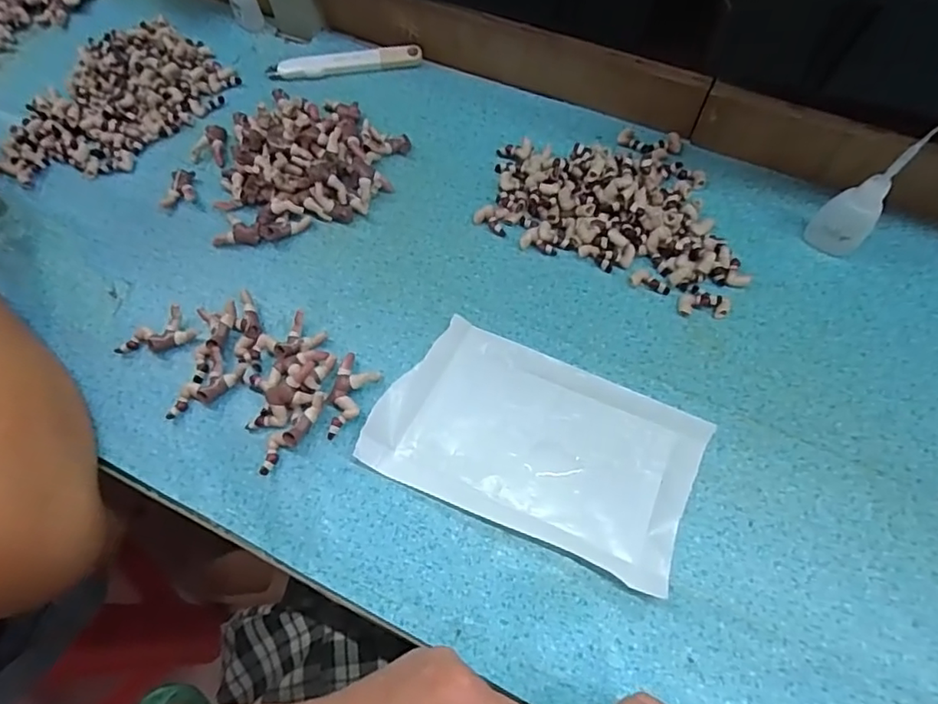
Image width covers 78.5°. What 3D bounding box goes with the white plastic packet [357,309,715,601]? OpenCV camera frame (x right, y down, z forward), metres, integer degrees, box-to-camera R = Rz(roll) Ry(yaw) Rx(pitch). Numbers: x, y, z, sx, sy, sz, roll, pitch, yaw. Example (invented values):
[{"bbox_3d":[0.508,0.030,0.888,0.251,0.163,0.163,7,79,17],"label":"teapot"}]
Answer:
[{"bbox_3d":[0.043,0.056,0.369,0.197,0.013,0.114,22,69,12],"label":"white plastic packet"}]

